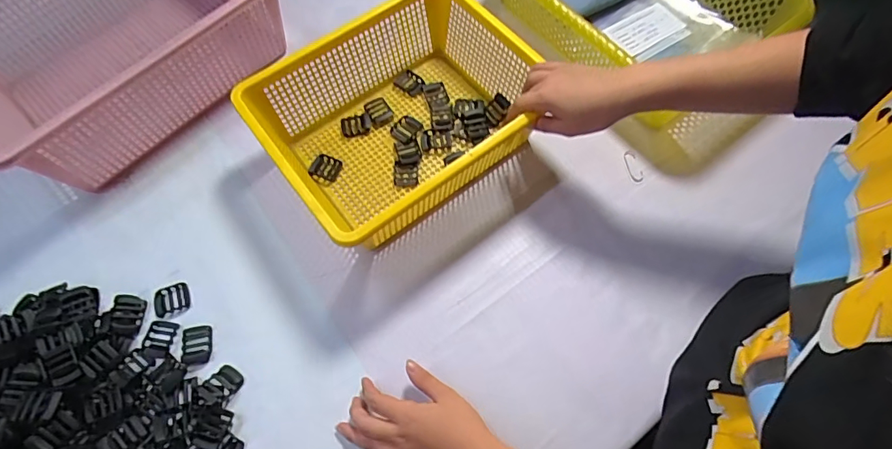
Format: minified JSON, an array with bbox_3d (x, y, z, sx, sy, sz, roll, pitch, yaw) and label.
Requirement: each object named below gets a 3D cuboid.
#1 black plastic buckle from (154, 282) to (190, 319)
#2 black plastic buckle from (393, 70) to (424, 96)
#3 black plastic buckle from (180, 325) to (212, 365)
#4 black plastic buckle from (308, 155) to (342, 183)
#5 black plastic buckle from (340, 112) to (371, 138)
[{"bbox_3d":[-0.300,0.083,0.504,0.036,0.006,0.033,-18,66,-6],"label":"black plastic buckle"},{"bbox_3d":[-0.050,-0.189,0.620,0.034,0.009,0.032,32,76,-3],"label":"black plastic buckle"},{"bbox_3d":[-0.263,0.126,0.486,0.029,0.004,0.040,-9,65,-2],"label":"black plastic buckle"},{"bbox_3d":[-0.149,-0.069,0.566,0.036,0.009,0.034,19,67,11],"label":"black plastic buckle"},{"bbox_3d":[-0.116,-0.127,0.594,0.038,0.014,0.032,-26,67,-10],"label":"black plastic buckle"}]

